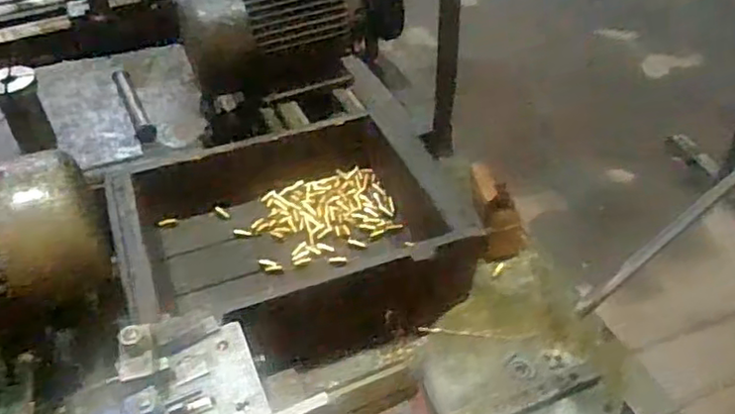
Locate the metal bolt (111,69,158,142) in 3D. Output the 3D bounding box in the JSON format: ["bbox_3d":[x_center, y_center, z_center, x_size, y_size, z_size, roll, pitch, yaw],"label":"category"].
[{"bbox_3d":[-0.363,-0.160,1.014,0.029,0.024,0.188,-21,45,-19],"label":"metal bolt"}]

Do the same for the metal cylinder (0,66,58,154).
[{"bbox_3d":[-0.491,-0.137,0.930,0.065,0.107,0.067,-21,46,-20],"label":"metal cylinder"}]

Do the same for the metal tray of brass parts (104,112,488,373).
[{"bbox_3d":[-0.105,0.035,0.875,0.416,0.130,0.378,-17,44,-16],"label":"metal tray of brass parts"}]

